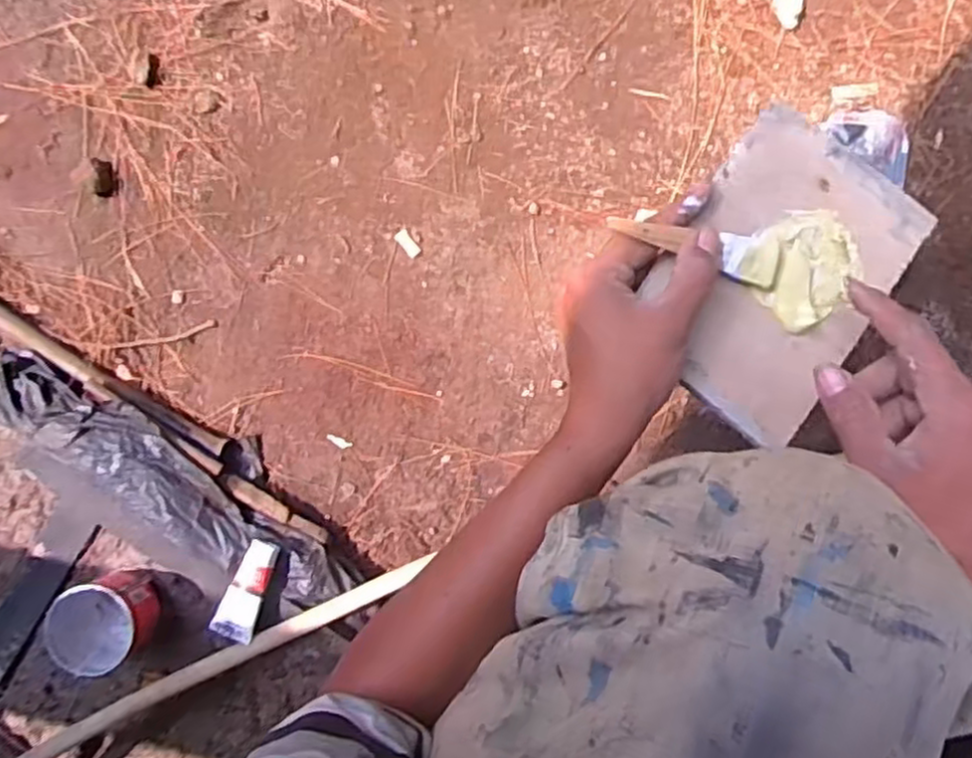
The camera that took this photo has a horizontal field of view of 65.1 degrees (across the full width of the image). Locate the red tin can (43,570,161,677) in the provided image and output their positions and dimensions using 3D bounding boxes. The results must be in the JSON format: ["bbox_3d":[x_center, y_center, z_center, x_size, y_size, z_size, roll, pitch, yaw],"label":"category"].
[{"bbox_3d":[-0.324,0.204,0.655,0.073,0.061,0.074,0,94,7],"label":"red tin can"}]

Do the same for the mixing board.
[{"bbox_3d":[0.179,-0.062,0.466,0.131,0.010,0.177,35,87,-9],"label":"mixing board"}]

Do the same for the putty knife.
[{"bbox_3d":[0.122,-0.077,0.446,0.110,0.007,0.027,10,98,-11],"label":"putty knife"}]

